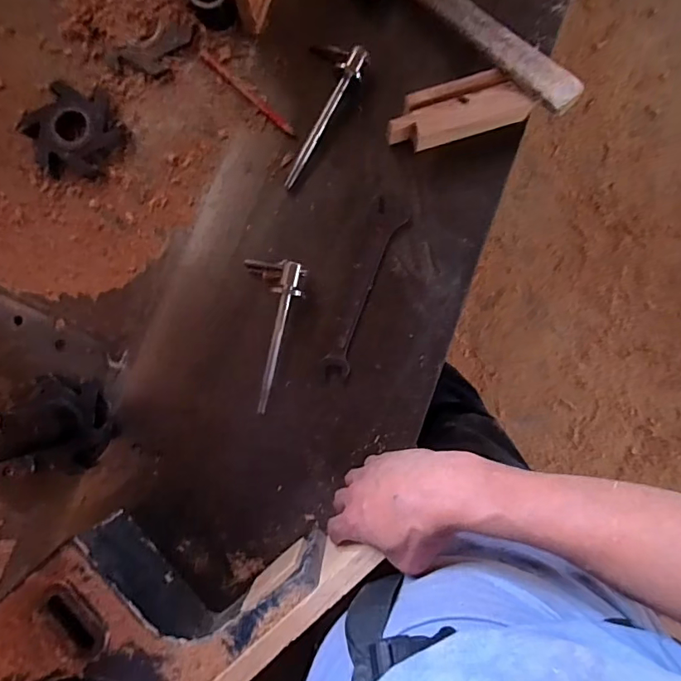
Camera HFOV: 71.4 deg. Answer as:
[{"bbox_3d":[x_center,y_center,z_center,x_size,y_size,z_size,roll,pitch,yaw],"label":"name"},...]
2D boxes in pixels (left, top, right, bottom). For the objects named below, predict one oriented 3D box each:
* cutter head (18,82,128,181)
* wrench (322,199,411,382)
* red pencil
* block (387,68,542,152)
[{"bbox_3d":[-0.311,-0.243,0.551,0.104,0.016,0.115,-31,87,0],"label":"cutter head"},{"bbox_3d":[0.025,-0.057,0.524,0.038,0.005,0.196,22,89,2],"label":"wrench"},{"bbox_3d":[-0.108,-0.285,0.548,0.144,0.004,0.010,41,89,3],"label":"red pencil"},{"bbox_3d":[0.129,-0.250,0.523,0.153,0.047,0.054,-15,87,1],"label":"block"}]

